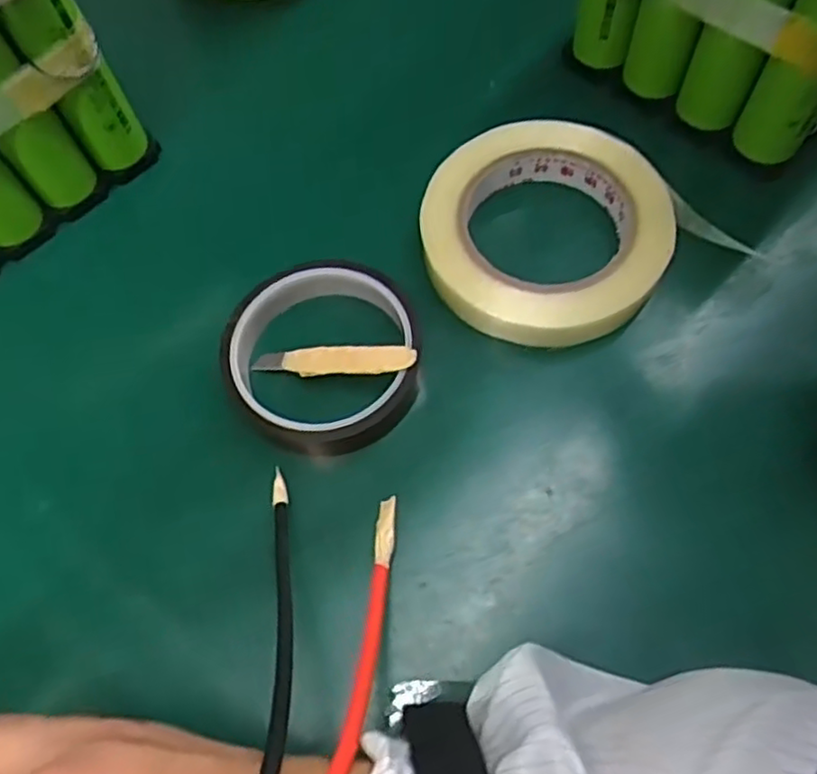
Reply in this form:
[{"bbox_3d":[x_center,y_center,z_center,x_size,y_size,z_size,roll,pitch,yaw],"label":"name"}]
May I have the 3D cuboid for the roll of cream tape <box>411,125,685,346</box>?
[{"bbox_3d":[0.067,-0.078,0.340,0.115,0.026,0.115,-1,68,2],"label":"roll of cream tape"}]

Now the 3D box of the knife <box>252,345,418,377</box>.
[{"bbox_3d":[-0.034,-0.013,0.324,0.079,0.004,0.014,-1,67,19],"label":"knife"}]

